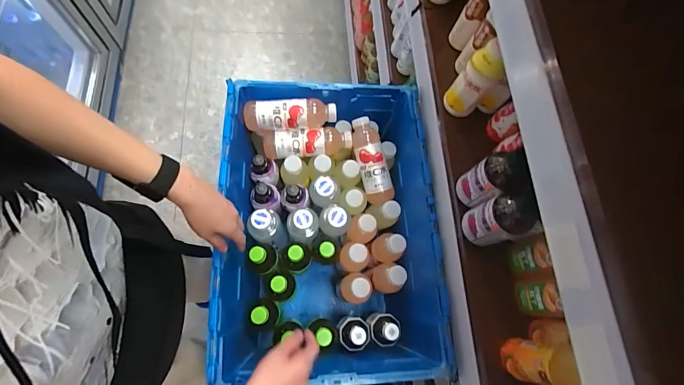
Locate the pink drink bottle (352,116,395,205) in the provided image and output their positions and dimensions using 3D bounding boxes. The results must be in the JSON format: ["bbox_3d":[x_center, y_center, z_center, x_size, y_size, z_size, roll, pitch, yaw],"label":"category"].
[{"bbox_3d":[0.069,-0.072,0.794,0.069,0.059,0.202,-16,91,-6],"label":"pink drink bottle"}]

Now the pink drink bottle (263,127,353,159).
[{"bbox_3d":[-0.079,-0.113,0.785,0.205,0.059,0.063,-5,72,-8],"label":"pink drink bottle"}]

